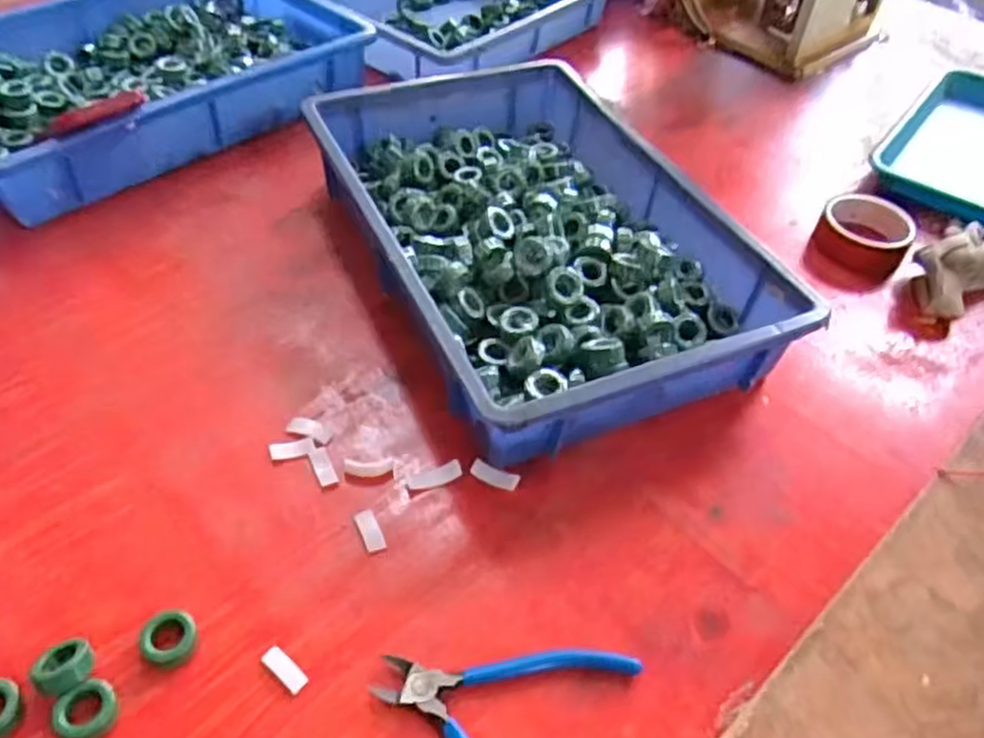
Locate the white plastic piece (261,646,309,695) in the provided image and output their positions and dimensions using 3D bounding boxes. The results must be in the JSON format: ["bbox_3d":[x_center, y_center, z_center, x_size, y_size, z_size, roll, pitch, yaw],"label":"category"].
[{"bbox_3d":[-0.119,0.173,0.430,0.031,0.004,0.012,33,51,25],"label":"white plastic piece"}]

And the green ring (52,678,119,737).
[{"bbox_3d":[-0.218,0.184,0.400,0.031,0.008,0.029,-23,75,-27],"label":"green ring"}]

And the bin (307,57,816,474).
[{"bbox_3d":[0.030,-0.122,0.670,0.285,0.087,0.440,-17,51,-19],"label":"bin"}]

